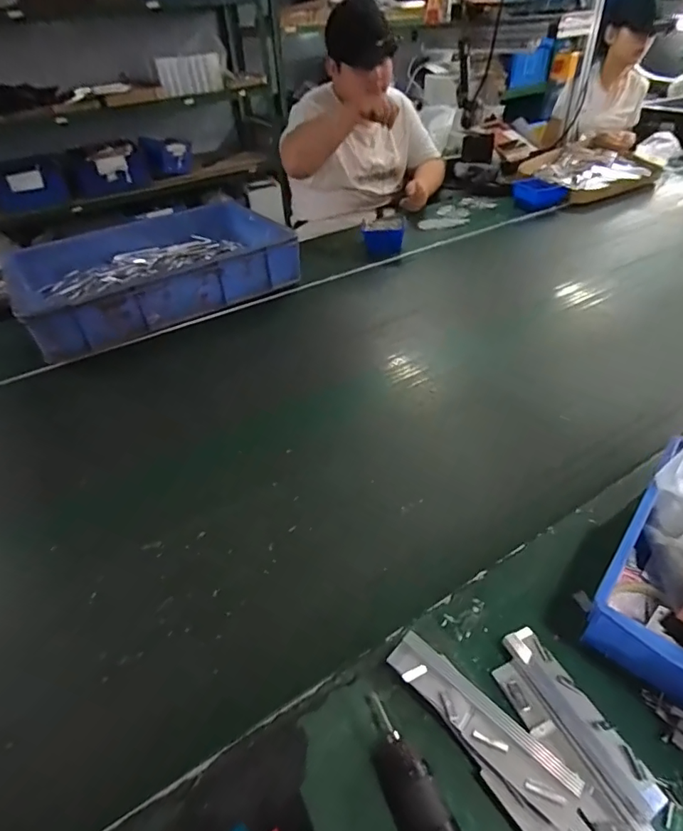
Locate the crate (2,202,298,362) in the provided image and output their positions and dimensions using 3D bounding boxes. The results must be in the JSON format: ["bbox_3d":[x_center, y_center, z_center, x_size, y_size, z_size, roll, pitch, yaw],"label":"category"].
[{"bbox_3d":[-0.439,-0.372,1.132,0.629,0.107,0.494,-24,45,-22],"label":"crate"}]

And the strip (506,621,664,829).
[{"bbox_3d":[0.219,0.275,0.431,0.033,0.016,0.161,-21,44,-20],"label":"strip"}]

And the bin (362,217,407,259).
[{"bbox_3d":[0.119,-0.499,1.302,0.121,0.063,0.137,3,41,8],"label":"bin"}]

